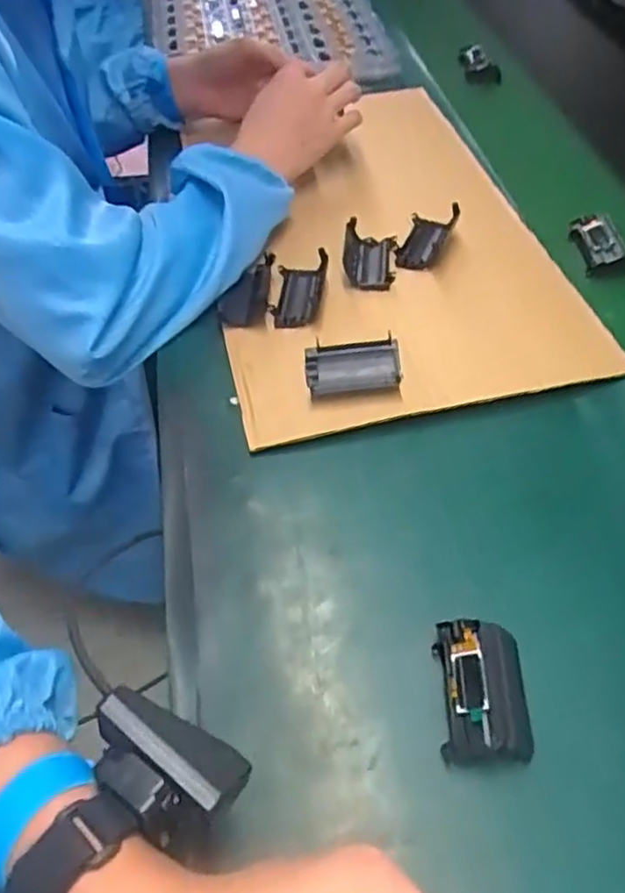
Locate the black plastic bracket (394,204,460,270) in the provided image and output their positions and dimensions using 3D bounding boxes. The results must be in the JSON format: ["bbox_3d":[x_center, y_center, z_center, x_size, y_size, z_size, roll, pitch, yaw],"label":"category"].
[{"bbox_3d":[0.102,-0.186,0.625,0.041,0.020,0.074,16,53,12],"label":"black plastic bracket"}]

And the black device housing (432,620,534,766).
[{"bbox_3d":[0.091,0.131,0.377,0.044,0.024,0.071,0,51,0],"label":"black device housing"}]

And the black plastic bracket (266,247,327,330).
[{"bbox_3d":[-0.012,-0.131,0.586,0.040,0.025,0.071,7,52,6],"label":"black plastic bracket"}]

